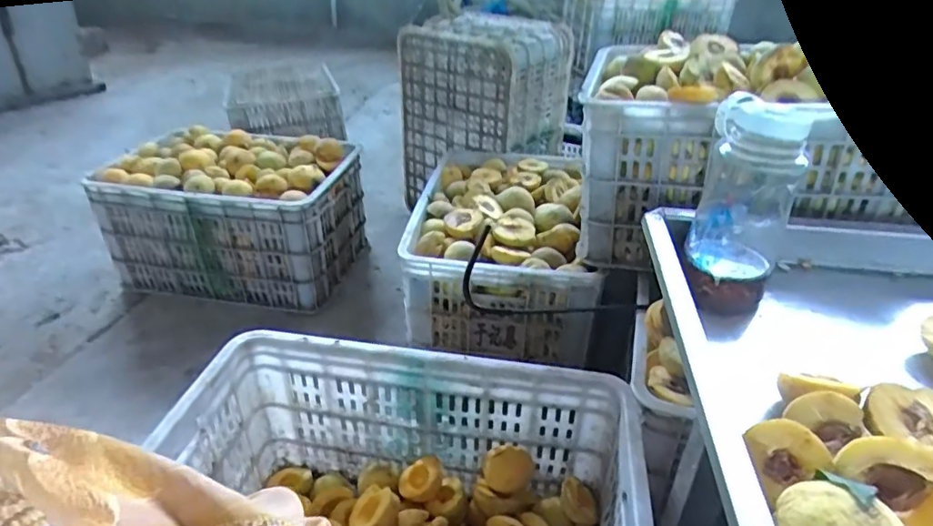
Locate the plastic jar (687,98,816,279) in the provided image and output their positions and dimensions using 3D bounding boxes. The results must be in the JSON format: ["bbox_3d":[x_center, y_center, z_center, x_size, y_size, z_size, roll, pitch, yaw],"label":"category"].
[{"bbox_3d":[0.278,-0.070,0.566,0.087,0.171,0.072,25,40,33],"label":"plastic jar"}]

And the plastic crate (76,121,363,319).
[{"bbox_3d":[-0.533,-0.119,1.348,0.505,0.285,0.347,7,33,10],"label":"plastic crate"}]

